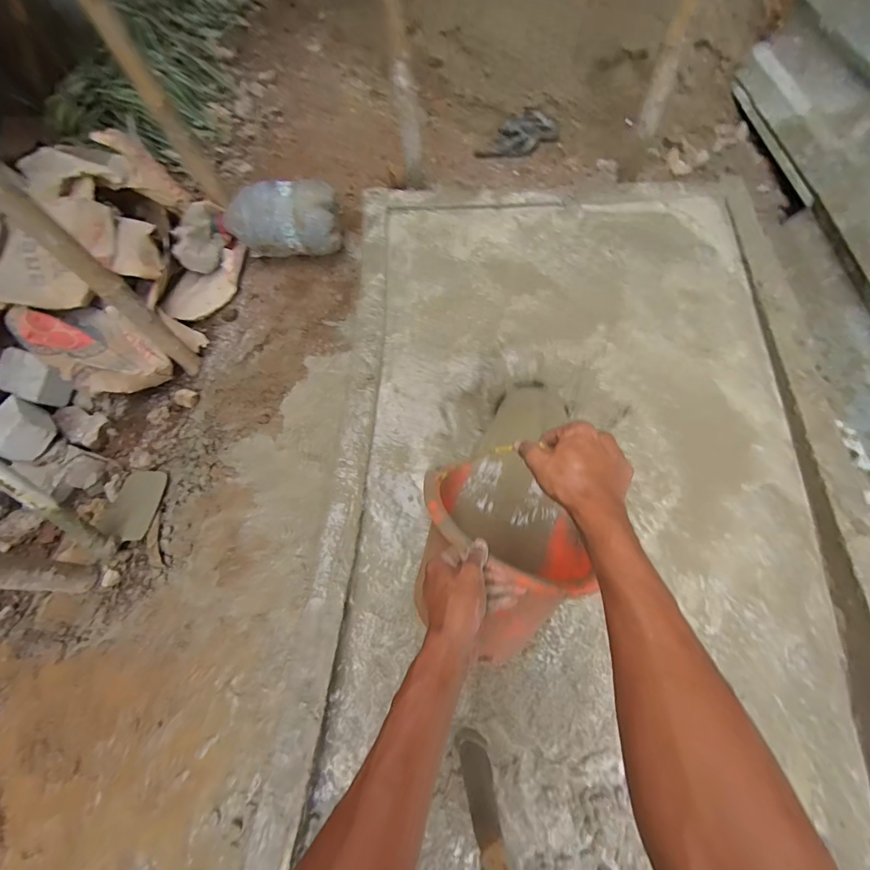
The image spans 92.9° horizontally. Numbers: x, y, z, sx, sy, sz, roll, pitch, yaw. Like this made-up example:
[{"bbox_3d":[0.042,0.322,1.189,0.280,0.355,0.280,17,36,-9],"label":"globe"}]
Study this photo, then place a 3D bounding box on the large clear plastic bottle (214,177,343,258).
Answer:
[{"bbox_3d":[-0.584,-0.797,1.544,0.438,0.221,0.199,1,66,6],"label":"large clear plastic bottle"}]

